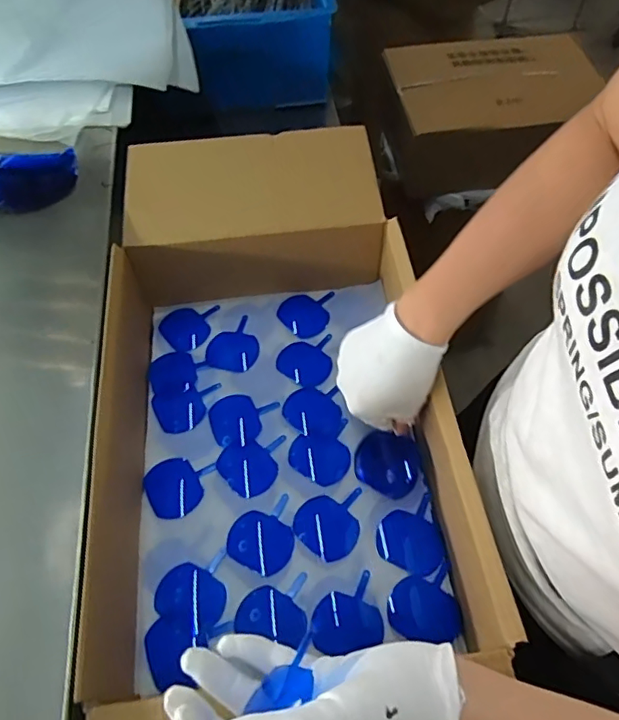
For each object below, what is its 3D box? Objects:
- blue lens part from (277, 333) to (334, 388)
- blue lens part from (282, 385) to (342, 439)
[{"bbox_3d":[-0.003,0.004,0.581,0.063,0.004,0.057,-12,58,-6],"label":"blue lens part"},{"bbox_3d":[0.002,0.054,0.547,0.058,0.004,0.053,-1,63,2],"label":"blue lens part"}]

